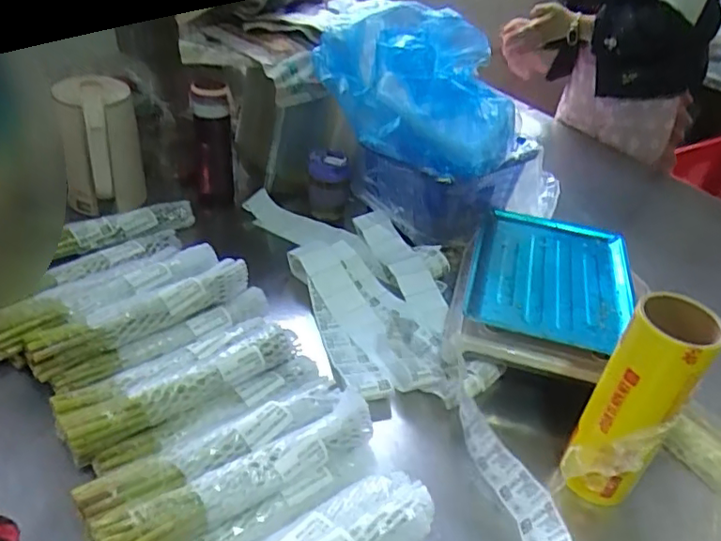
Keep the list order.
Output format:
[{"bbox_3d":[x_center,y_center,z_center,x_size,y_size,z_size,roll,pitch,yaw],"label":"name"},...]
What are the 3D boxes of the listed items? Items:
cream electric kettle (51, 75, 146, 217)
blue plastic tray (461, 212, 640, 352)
[{"bbox_3d":[-0.432,-0.207,0.962,0.125,0.222,0.111,-7,38,-19],"label":"cream electric kettle"},{"bbox_3d":[0.290,0.011,0.895,0.233,0.050,0.297,14,36,9],"label":"blue plastic tray"}]

